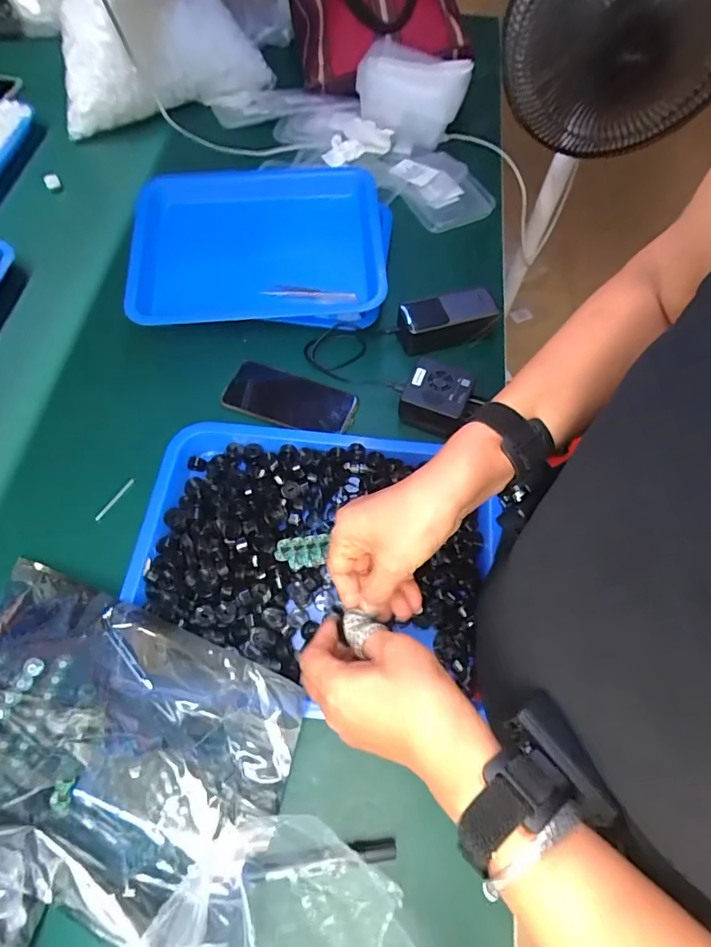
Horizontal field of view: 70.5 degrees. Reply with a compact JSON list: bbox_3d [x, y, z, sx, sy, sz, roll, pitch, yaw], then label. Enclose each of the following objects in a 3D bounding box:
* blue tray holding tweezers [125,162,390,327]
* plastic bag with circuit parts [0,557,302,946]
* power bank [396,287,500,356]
[{"bbox_3d":[-0.119,-0.301,0.667,0.337,0.070,0.237,-7,64,-5],"label":"blue tray holding tweezers"},{"bbox_3d":[-0.224,0.223,0.432,0.332,0.054,0.219,17,65,6],"label":"plastic bag with circuit parts"},{"bbox_3d":[0.121,-0.202,0.673,0.128,0.044,0.061,-13,65,-9],"label":"power bank"}]

